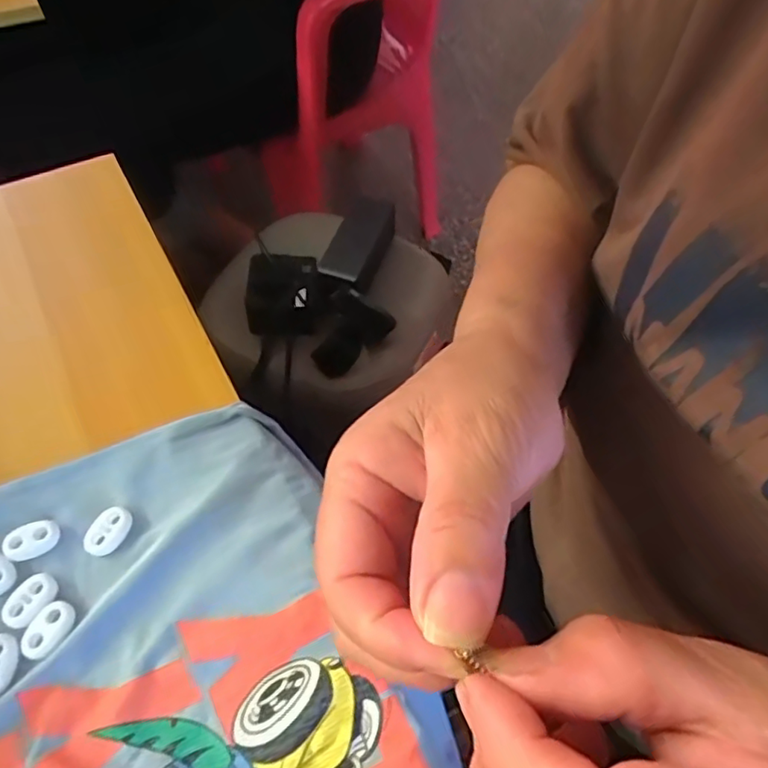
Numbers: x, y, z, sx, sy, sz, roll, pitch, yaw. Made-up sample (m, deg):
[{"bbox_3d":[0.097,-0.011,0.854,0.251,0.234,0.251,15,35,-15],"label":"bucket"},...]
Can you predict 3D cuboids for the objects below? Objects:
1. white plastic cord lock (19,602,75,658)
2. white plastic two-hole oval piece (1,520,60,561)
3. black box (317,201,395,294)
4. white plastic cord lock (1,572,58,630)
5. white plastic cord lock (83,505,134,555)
[{"bbox_3d":[-0.137,0.099,0.230,0.015,0.004,0.022,31,61,17],"label":"white plastic cord lock"},{"bbox_3d":[-0.155,0.069,0.250,0.022,0.005,0.015,-18,60,-13],"label":"white plastic two-hole oval piece"},{"bbox_3d":[-0.027,-0.154,0.627,0.050,0.041,0.123,19,58,10],"label":"black box"},{"bbox_3d":[-0.147,0.090,0.235,0.017,0.004,0.022,25,60,13],"label":"white plastic cord lock"},{"bbox_3d":[-0.123,0.066,0.254,0.014,0.005,0.023,20,59,10],"label":"white plastic cord lock"}]

